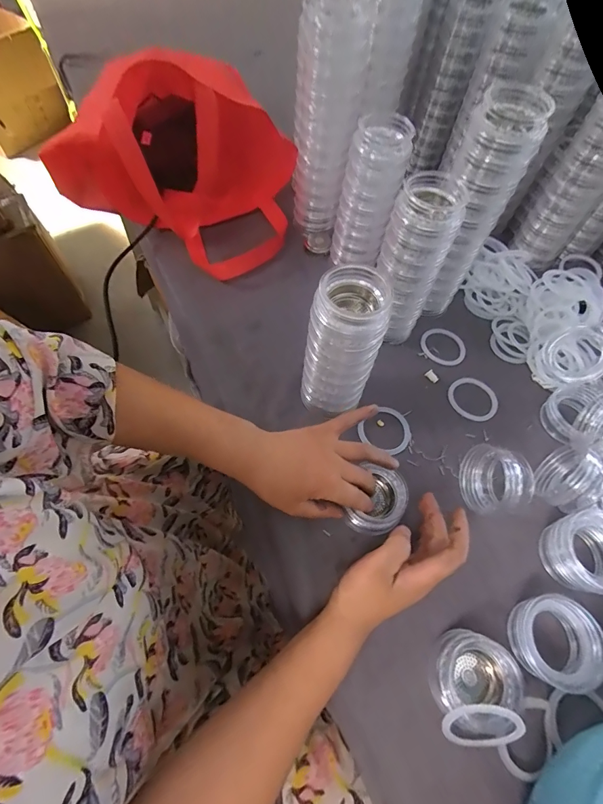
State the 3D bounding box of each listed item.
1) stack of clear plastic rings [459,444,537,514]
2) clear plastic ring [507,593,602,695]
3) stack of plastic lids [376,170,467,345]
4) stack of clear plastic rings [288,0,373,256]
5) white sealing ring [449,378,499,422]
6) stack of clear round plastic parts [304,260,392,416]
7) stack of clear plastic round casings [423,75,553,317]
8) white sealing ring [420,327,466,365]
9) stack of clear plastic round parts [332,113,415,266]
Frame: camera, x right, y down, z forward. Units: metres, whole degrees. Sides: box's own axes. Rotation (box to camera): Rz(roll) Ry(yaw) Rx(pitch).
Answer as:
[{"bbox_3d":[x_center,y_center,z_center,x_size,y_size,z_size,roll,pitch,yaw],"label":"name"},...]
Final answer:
[{"bbox_3d":[0.195,0.078,0.382,0.042,0.064,0.066,13,66,-12],"label":"stack of clear plastic rings"},{"bbox_3d":[0.218,0.202,0.324,0.059,0.030,0.066,-20,65,-14],"label":"clear plastic ring"},{"bbox_3d":[0.122,-0.155,0.436,0.068,0.175,0.074,21,62,7],"label":"stack of plastic lids"},{"bbox_3d":[0.029,-0.322,0.476,0.077,0.251,0.086,3,61,-3],"label":"stack of clear plastic rings"},{"bbox_3d":[0.208,-0.005,0.460,0.056,0.004,0.058,2,61,-3],"label":"white sealing ring"},{"bbox_3d":[0.039,-0.050,0.379,0.065,0.166,0.061,12,61,2],"label":"stack of clear round plastic parts"},{"bbox_3d":[0.177,-0.197,0.426,0.064,0.240,0.063,-15,64,-12],"label":"stack of clear plastic round casings"},{"bbox_3d":[0.185,-0.072,0.498,0.058,0.004,0.059,2,61,-3],"label":"white sealing ring"},{"bbox_3d":[0.082,-0.248,0.473,0.068,0.162,0.053,12,61,2],"label":"stack of clear plastic round parts"}]

